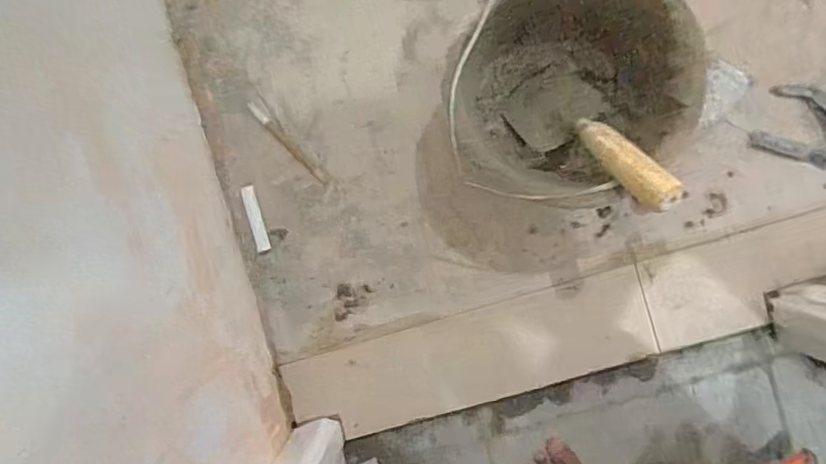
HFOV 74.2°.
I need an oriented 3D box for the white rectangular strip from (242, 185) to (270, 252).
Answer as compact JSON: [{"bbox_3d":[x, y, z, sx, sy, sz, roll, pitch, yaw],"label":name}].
[{"bbox_3d":[-0.209,-0.017,0.725,0.018,0.006,0.088,-15,92,4],"label":"white rectangular strip"}]

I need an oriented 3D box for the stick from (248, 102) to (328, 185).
[{"bbox_3d":[-0.165,-0.117,0.721,0.013,0.006,0.142,-44,89,5],"label":"stick"}]

